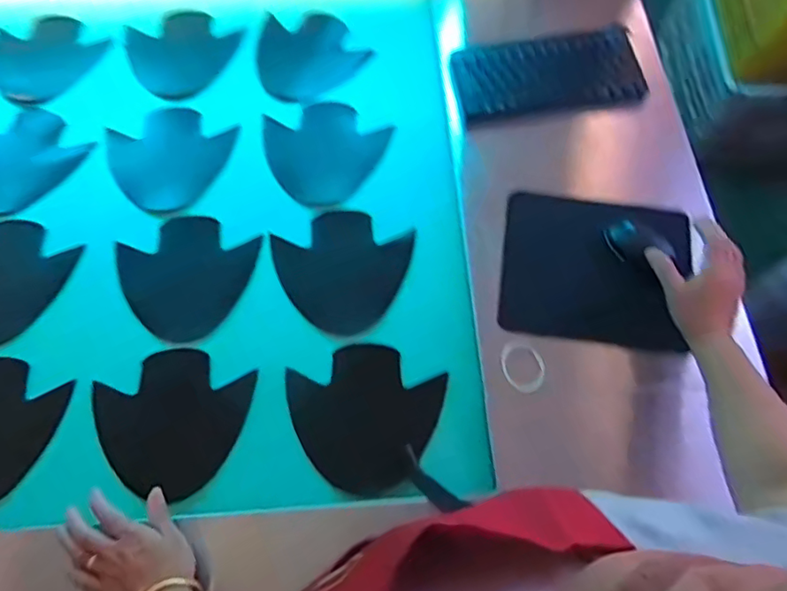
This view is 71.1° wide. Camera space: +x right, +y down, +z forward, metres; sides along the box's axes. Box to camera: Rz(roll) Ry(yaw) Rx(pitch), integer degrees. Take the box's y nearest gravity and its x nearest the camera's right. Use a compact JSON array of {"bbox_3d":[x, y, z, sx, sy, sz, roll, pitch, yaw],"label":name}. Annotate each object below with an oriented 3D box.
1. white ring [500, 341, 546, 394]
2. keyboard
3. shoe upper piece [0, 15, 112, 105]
[{"bbox_3d":[0.160,0.087,0.682,0.051,0.005,0.067,-21,69,-8],"label":"white ring"},{"bbox_3d":[0.236,-0.333,0.833,0.276,0.029,0.136,-7,69,-4],"label":"keyboard"},{"bbox_3d":[-0.589,-0.400,0.914,0.170,0.004,0.168,34,72,13],"label":"shoe upper piece"}]

